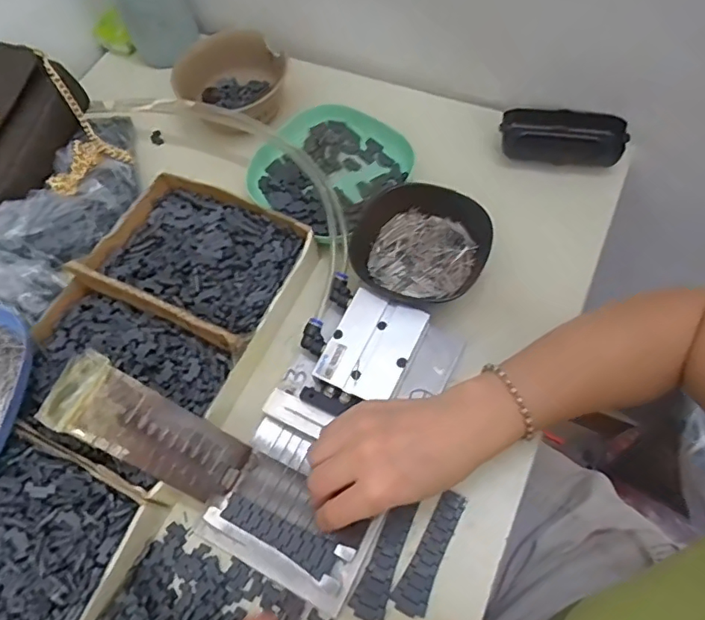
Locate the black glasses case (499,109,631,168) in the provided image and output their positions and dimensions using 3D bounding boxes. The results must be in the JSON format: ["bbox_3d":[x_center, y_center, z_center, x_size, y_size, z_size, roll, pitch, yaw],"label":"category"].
[{"bbox_3d":[0.198,-0.163,0.521,0.110,0.033,0.046,11,68,17],"label":"black glasses case"}]

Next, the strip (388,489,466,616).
[{"bbox_3d":[0.055,0.169,0.385,0.023,0.004,0.085,25,69,17],"label":"strip"}]

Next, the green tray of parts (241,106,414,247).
[{"bbox_3d":[-0.026,-0.135,0.530,0.138,0.032,0.134,33,71,20],"label":"green tray of parts"}]

